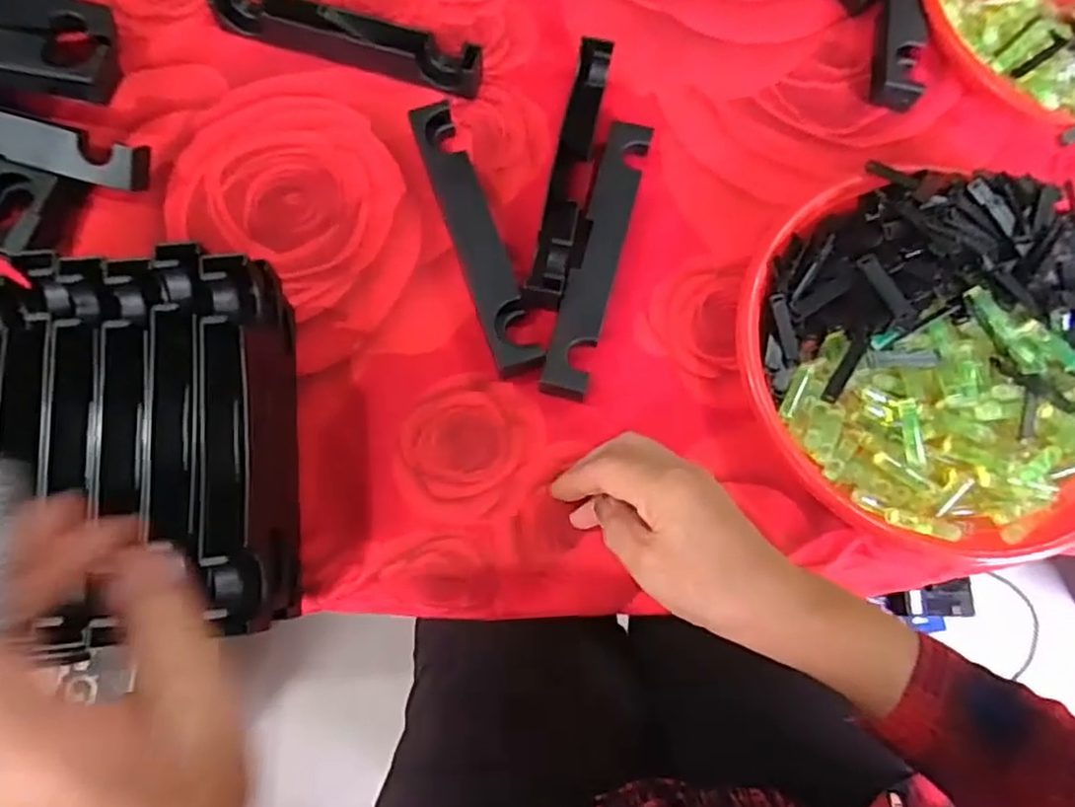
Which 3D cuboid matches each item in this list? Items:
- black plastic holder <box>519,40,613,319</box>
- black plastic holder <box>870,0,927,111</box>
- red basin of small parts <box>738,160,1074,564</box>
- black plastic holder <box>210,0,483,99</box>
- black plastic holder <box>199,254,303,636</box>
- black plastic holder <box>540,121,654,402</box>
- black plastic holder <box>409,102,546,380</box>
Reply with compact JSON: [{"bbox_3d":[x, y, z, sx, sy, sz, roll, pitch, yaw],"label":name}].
[{"bbox_3d":[0.027,-0.154,0.463,0.034,0.031,0.198,12,76,3],"label":"black plastic holder"},{"bbox_3d":[0.273,-0.305,0.510,0.030,0.025,0.199,11,76,2],"label":"black plastic holder"},{"bbox_3d":[0.249,-0.030,0.418,0.237,0.057,0.232,0,75,0],"label":"red basin of small parts"},{"bbox_3d":[-0.136,-0.260,0.488,0.196,0.035,0.025,18,76,4],"label":"black plastic holder"},{"bbox_3d":[-0.158,0.022,0.384,0.026,0.087,0.196,-6,75,-2],"label":"black plastic holder"},{"bbox_3d":[0.040,-0.097,0.447,0.028,0.028,0.196,15,76,3],"label":"black plastic holder"},{"bbox_3d":[-0.039,-0.110,0.450,0.034,0.024,0.197,-18,76,-5],"label":"black plastic holder"}]

